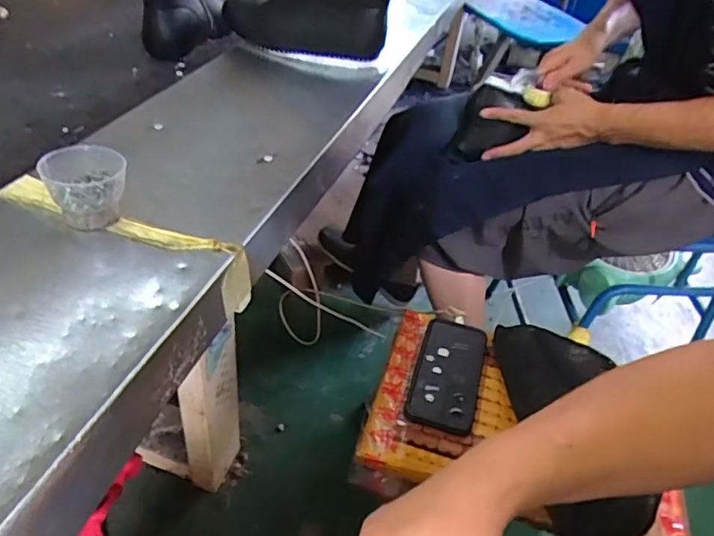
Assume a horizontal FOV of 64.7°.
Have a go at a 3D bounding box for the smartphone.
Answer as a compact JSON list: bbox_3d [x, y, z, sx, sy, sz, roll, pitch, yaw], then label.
[{"bbox_3d":[0.115,0.130,0.711,0.079,0.015,0.171,16,41,8],"label":"smartphone"}]

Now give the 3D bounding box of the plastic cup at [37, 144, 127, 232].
[{"bbox_3d":[-0.223,-0.064,0.469,0.065,0.053,0.054,-14,47,-26],"label":"plastic cup"}]

